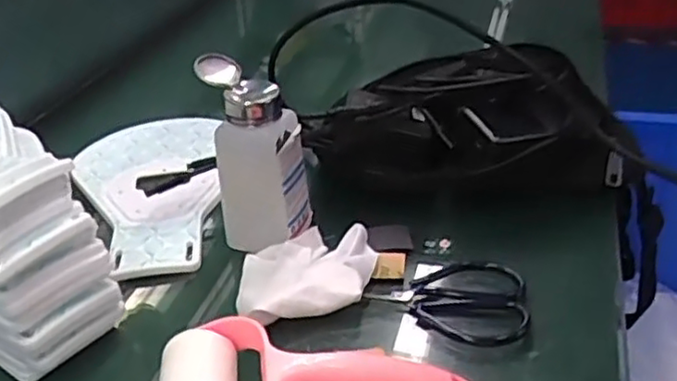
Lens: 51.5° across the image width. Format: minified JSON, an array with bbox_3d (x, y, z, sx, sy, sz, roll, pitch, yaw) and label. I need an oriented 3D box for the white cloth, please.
[{"bbox_3d":[-0.021,0.058,0.502,0.104,0.020,0.084,-11,33,-12],"label":"white cloth"}]

